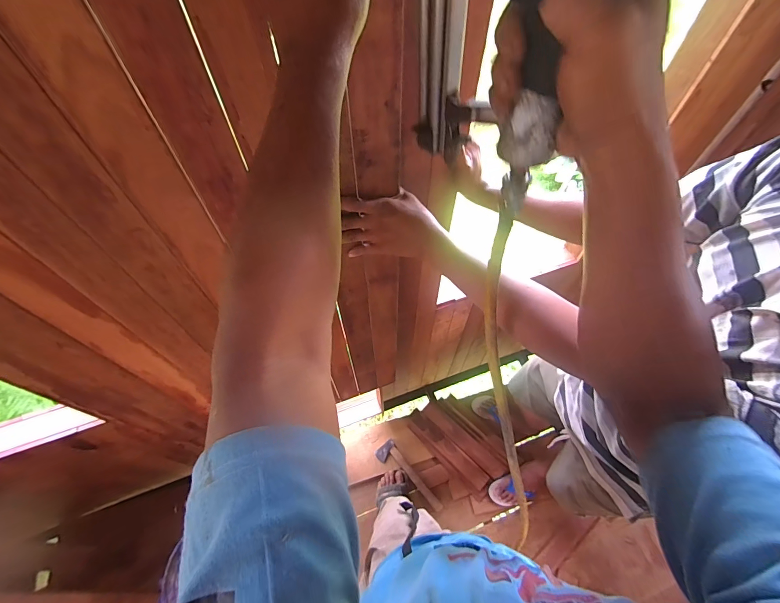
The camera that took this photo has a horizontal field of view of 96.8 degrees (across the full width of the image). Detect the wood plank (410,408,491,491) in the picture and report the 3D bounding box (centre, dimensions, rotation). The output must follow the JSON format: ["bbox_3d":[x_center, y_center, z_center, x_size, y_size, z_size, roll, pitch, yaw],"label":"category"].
[{"bbox_3d":[0.232,0.584,1.399,0.077,0.015,0.375,-37,60,-23],"label":"wood plank"}]

